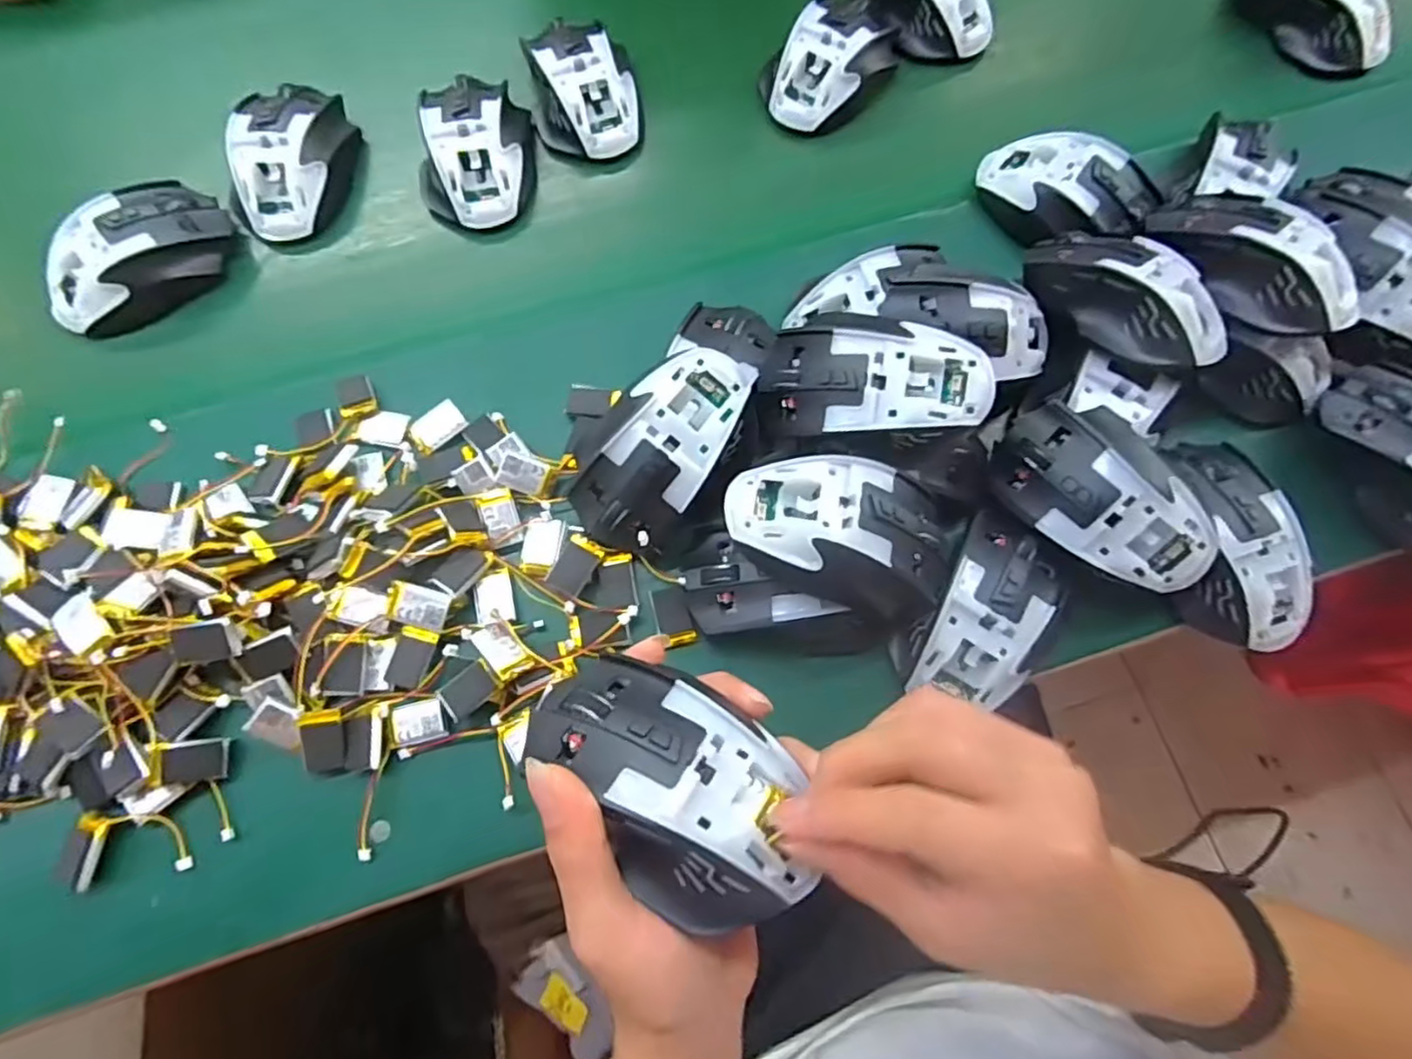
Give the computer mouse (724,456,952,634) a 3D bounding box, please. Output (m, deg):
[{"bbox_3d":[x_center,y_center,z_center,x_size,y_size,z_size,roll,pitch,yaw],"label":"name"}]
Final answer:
[{"bbox_3d":[0.068,0.005,0.347,0.113,0.050,0.071,7,75,2],"label":"computer mouse"}]

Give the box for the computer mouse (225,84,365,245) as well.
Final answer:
[{"bbox_3d":[-0.275,-0.248,0.460,0.066,0.037,0.113,1,74,1],"label":"computer mouse"}]

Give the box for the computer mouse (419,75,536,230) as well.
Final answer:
[{"bbox_3d":[-0.155,-0.252,0.462,0.073,0.034,0.098,-8,75,-2],"label":"computer mouse"}]

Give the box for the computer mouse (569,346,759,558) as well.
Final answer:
[{"bbox_3d":[-0.020,-0.047,0.372,0.071,0.049,0.121,39,78,10],"label":"computer mouse"}]

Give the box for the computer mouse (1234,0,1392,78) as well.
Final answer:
[{"bbox_3d":[0.458,-0.390,0.517,0.058,0.038,0.114,-20,75,-5],"label":"computer mouse"}]

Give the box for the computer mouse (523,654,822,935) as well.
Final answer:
[{"bbox_3d":[-0.011,0.089,0.247,0.110,0.040,0.065,40,78,10],"label":"computer mouse"}]

